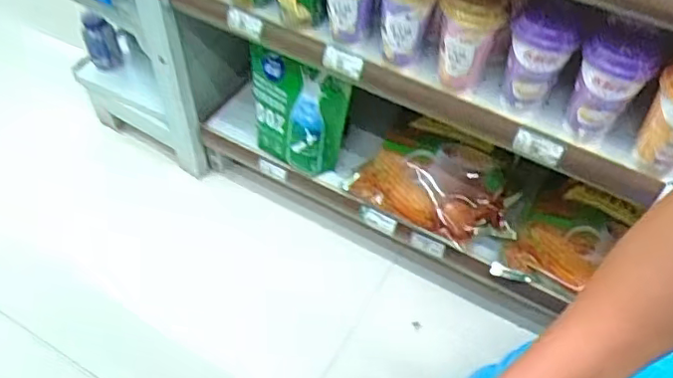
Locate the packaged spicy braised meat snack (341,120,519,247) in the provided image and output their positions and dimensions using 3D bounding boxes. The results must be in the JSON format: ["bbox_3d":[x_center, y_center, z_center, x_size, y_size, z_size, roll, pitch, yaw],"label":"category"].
[{"bbox_3d":[0.173,-0.018,1.066,0.291,0.099,0.149,25,55,17],"label":"packaged spicy braised meat snack"}]

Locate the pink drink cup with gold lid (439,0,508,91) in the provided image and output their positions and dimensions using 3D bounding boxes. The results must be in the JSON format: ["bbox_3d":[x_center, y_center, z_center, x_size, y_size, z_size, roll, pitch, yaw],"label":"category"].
[{"bbox_3d":[0.164,-0.186,0.754,0.074,0.140,0.072,1,52,-1],"label":"pink drink cup with gold lid"}]

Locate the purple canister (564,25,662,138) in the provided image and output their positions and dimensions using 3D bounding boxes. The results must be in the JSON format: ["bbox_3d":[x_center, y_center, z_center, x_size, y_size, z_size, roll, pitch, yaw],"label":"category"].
[{"bbox_3d":[0.330,-0.129,0.718,0.080,0.142,0.059,31,57,21],"label":"purple canister"}]

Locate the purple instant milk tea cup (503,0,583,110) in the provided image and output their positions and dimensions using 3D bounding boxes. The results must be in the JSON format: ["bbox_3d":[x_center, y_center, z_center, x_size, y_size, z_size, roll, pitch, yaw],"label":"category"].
[{"bbox_3d":[0.252,-0.168,0.756,0.081,0.162,0.095,18,53,12],"label":"purple instant milk tea cup"}]

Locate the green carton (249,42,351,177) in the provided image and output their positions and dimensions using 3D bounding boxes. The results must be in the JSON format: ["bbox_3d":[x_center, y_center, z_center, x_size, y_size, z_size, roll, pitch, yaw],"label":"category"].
[{"bbox_3d":[-0.076,-0.149,1.055,0.193,0.265,0.073,31,57,21],"label":"green carton"}]

